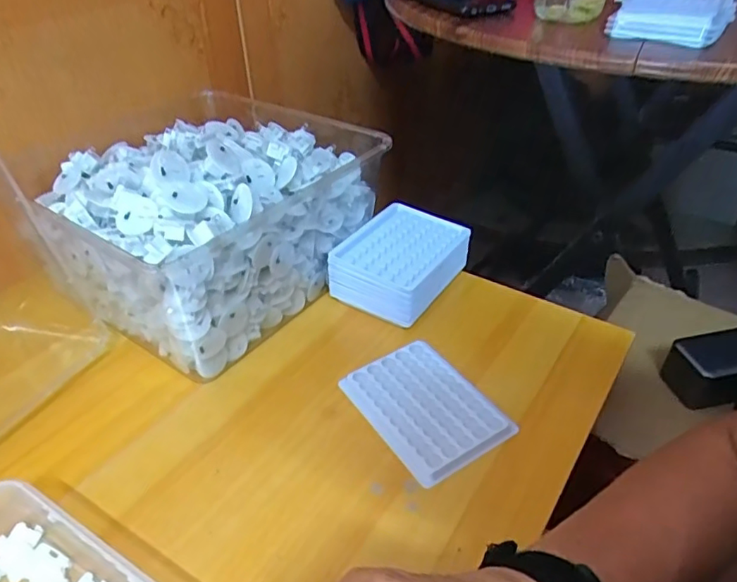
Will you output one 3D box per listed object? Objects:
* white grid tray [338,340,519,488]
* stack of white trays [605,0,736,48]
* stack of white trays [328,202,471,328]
[{"bbox_3d":[0.048,0.098,0.470,0.093,0.016,0.126,-23,42,-26],"label":"white grid tray"},{"bbox_3d":[0.310,-0.284,0.557,0.104,0.035,0.134,25,44,30],"label":"stack of white trays"},{"bbox_3d":[0.037,-0.031,0.585,0.103,0.056,0.130,21,43,26],"label":"stack of white trays"}]

